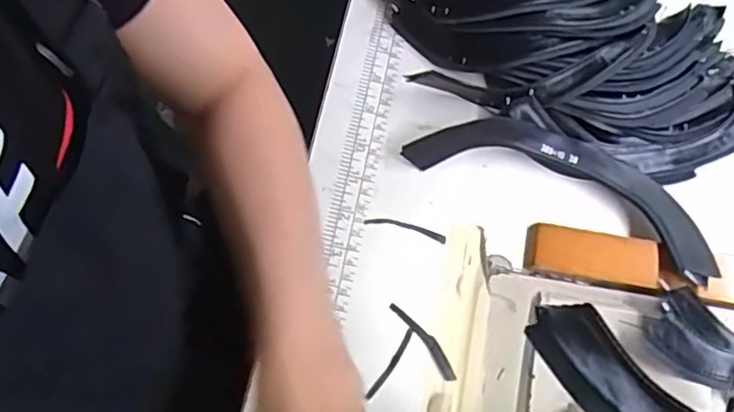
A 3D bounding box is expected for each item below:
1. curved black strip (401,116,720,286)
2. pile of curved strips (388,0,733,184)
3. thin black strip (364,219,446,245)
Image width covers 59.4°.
[{"bbox_3d":[0.132,-0.019,0.424,0.202,0.021,0.066,27,70,6],"label":"curved black strip"},{"bbox_3d":[0.149,-0.129,0.456,0.280,0.040,0.172,26,70,6],"label":"pile of curved strips"},{"bbox_3d":[0.026,0.015,0.428,0.054,0.005,0.008,15,69,2],"label":"thin black strip"}]

